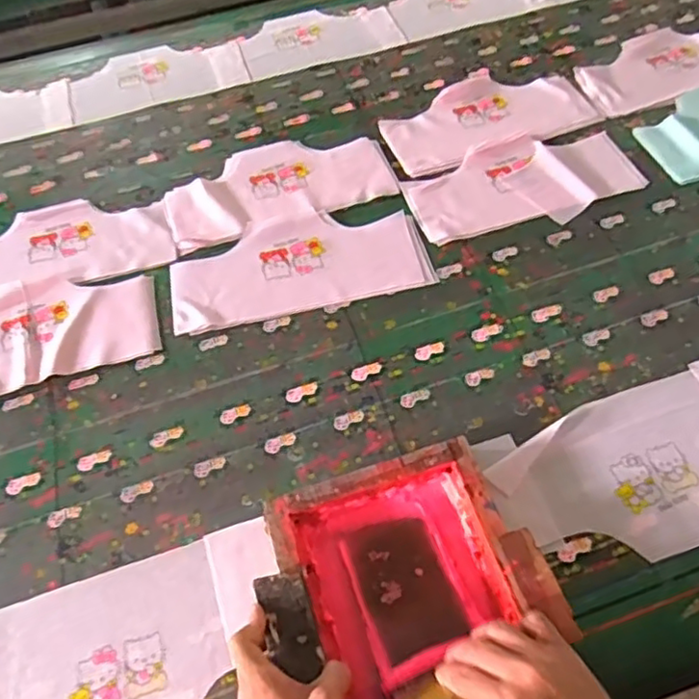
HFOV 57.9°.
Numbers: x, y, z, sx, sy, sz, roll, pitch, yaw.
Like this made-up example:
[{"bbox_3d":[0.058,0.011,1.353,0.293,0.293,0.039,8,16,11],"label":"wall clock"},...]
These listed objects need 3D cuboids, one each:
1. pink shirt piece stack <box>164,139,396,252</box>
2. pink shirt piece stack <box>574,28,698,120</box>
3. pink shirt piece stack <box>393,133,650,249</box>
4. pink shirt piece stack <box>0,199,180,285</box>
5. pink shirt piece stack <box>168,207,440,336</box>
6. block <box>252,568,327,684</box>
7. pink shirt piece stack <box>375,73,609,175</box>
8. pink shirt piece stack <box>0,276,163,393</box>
[{"bbox_3d":[-0.101,-0.234,0.882,0.307,0.012,0.160,-18,58,-8],"label":"pink shirt piece stack"},{"bbox_3d":[0.516,-0.446,0.979,0.323,0.014,0.167,-18,58,-8],"label":"pink shirt piece stack"},{"bbox_3d":[0.236,-0.232,0.863,0.310,0.007,0.160,-14,57,-5],"label":"pink shirt piece stack"},{"bbox_3d":[-0.394,-0.139,0.841,0.314,0.010,0.154,-11,57,-4],"label":"pink shirt piece stack"},{"bbox_3d":[-0.065,-0.112,0.802,0.317,0.017,0.154,-14,54,-4],"label":"pink shirt piece stack"},{"bbox_3d":[-0.047,0.223,0.518,0.041,0.011,0.082,-20,59,-9],"label":"block"},{"bbox_3d":[0.202,-0.348,0.937,0.305,0.011,0.160,-19,58,-9],"label":"pink shirt piece stack"},{"bbox_3d":[-0.387,-0.018,0.756,0.304,0.016,0.154,-16,58,-7],"label":"pink shirt piece stack"}]

